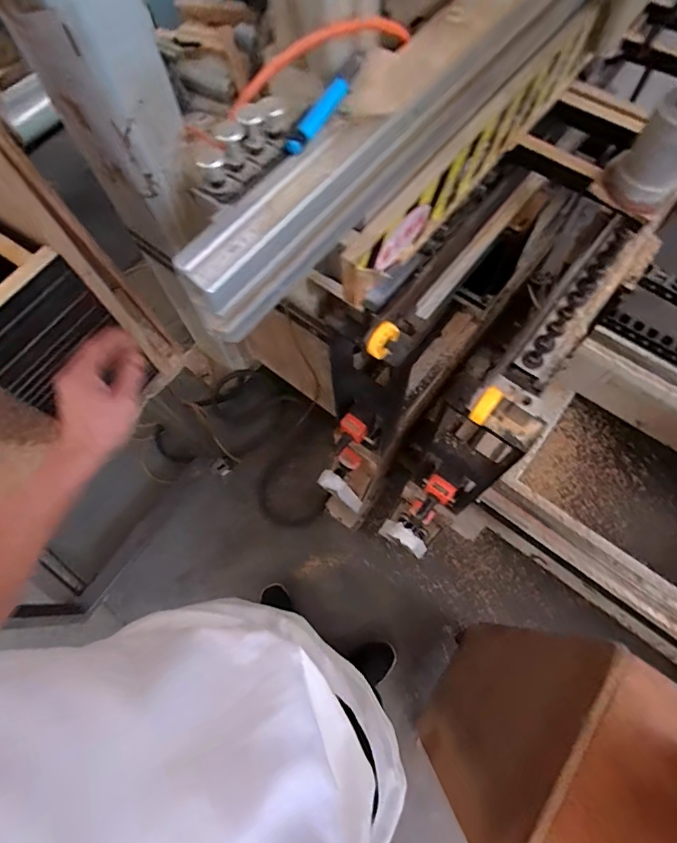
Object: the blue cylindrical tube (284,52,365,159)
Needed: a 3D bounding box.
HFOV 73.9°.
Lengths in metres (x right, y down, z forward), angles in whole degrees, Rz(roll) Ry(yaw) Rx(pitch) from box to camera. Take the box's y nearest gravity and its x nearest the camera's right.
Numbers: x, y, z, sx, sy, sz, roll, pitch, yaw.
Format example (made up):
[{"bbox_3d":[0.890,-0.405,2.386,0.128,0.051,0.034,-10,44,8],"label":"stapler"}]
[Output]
[{"bbox_3d":[-0.008,-0.250,0.350,0.016,0.013,0.115,26,72,12],"label":"blue cylindrical tube"}]

